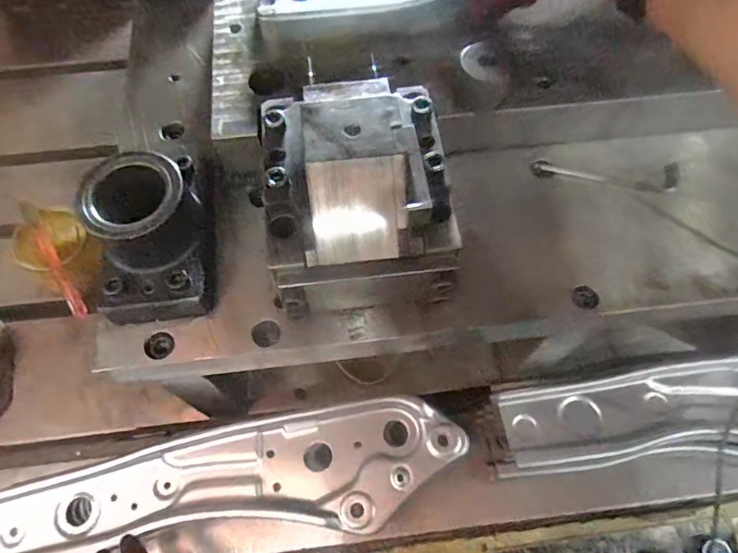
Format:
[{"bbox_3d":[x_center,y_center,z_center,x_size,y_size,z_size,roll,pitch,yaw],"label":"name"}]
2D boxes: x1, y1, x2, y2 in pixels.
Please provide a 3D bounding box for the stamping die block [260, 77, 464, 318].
[{"bbox_3d":[-0.009,-0.066,0.364,0.129,0.082,0.158,-7,64,-3],"label":"stamping die block"}]

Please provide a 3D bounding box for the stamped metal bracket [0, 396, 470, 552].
[{"bbox_3d":[-0.128,0.194,0.475,0.431,0.017,0.105,-11,64,-2],"label":"stamped metal bracket"}]

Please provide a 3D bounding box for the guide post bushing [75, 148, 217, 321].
[{"bbox_3d":[-0.156,-0.038,0.373,0.080,0.072,0.126,-4,64,-2],"label":"guide post bushing"}]

